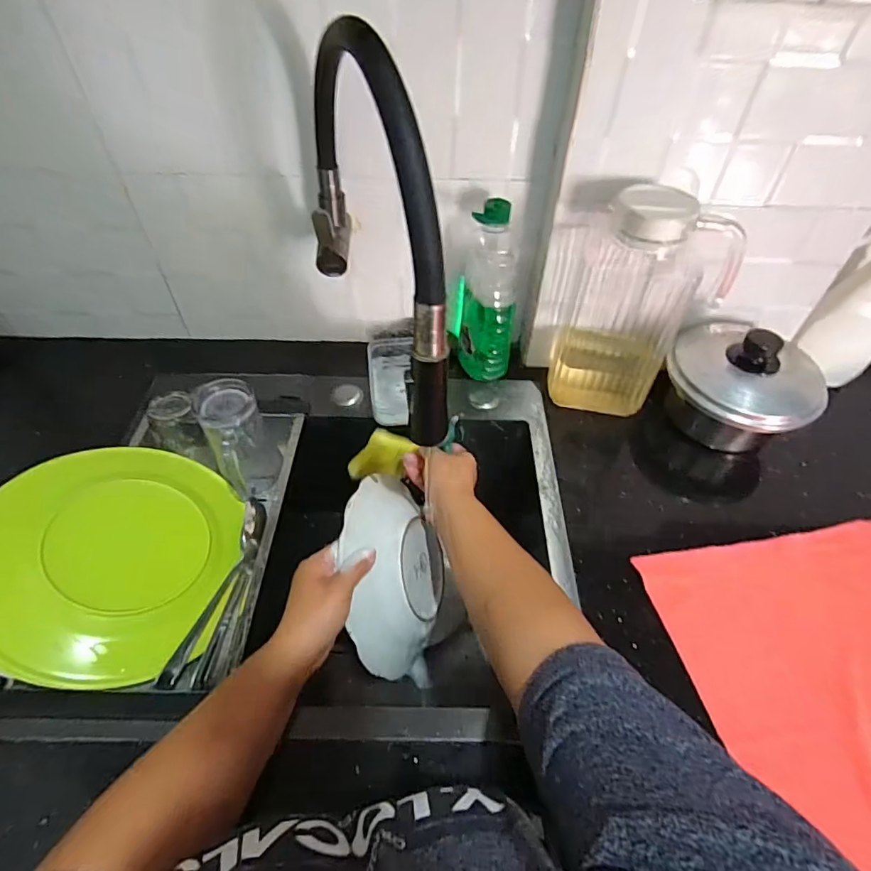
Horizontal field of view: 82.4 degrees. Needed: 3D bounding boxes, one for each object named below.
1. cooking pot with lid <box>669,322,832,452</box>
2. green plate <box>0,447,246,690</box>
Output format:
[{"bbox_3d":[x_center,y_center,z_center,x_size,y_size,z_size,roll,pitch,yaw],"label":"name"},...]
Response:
[{"bbox_3d":[0.365,-0.064,0.602,0.167,0.122,0.152,23,53,17],"label":"cooking pot with lid"},{"bbox_3d":[-0.308,0.115,0.477,0.220,0.029,0.218,16,56,-25],"label":"green plate"}]

